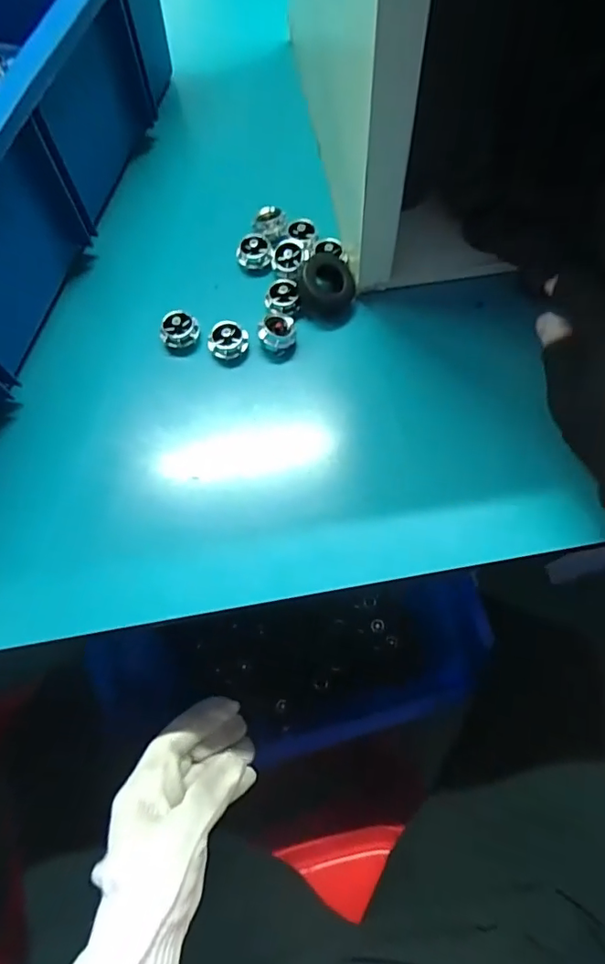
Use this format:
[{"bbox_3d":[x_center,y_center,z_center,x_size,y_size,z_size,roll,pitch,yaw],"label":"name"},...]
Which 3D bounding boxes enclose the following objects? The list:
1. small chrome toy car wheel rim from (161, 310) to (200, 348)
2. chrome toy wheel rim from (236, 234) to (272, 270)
[{"bbox_3d":[-0.082,-0.102,0.342,0.023,0.015,0.019,5,69,4],"label":"small chrome toy car wheel rim"},{"bbox_3d":[-0.034,-0.165,0.367,0.024,0.009,0.023,-4,69,0],"label":"chrome toy wheel rim"}]

